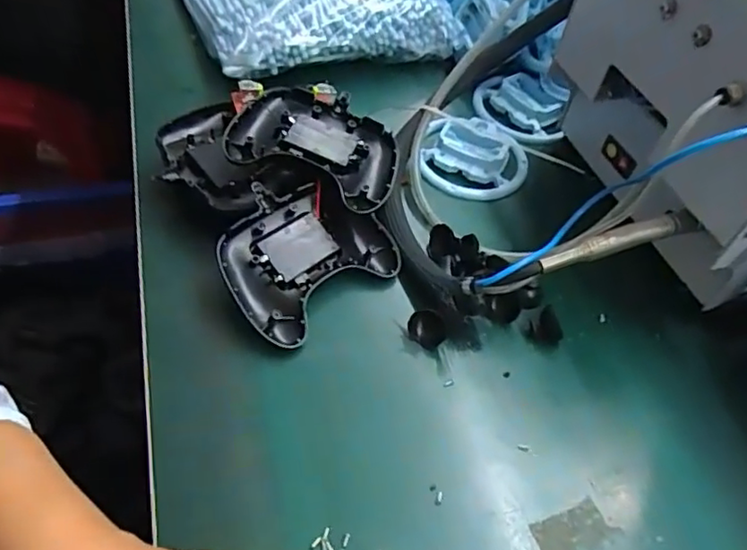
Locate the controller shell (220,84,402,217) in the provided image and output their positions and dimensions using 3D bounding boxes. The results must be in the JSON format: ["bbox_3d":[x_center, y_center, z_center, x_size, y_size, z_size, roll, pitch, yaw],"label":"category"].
[{"bbox_3d":[-0.038,-0.099,0.456,0.123,0.033,0.093,21,53,10],"label":"controller shell"}]

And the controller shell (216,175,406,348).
[{"bbox_3d":[-0.050,-0.014,0.423,0.119,0.030,0.096,-37,85,-29],"label":"controller shell"}]

